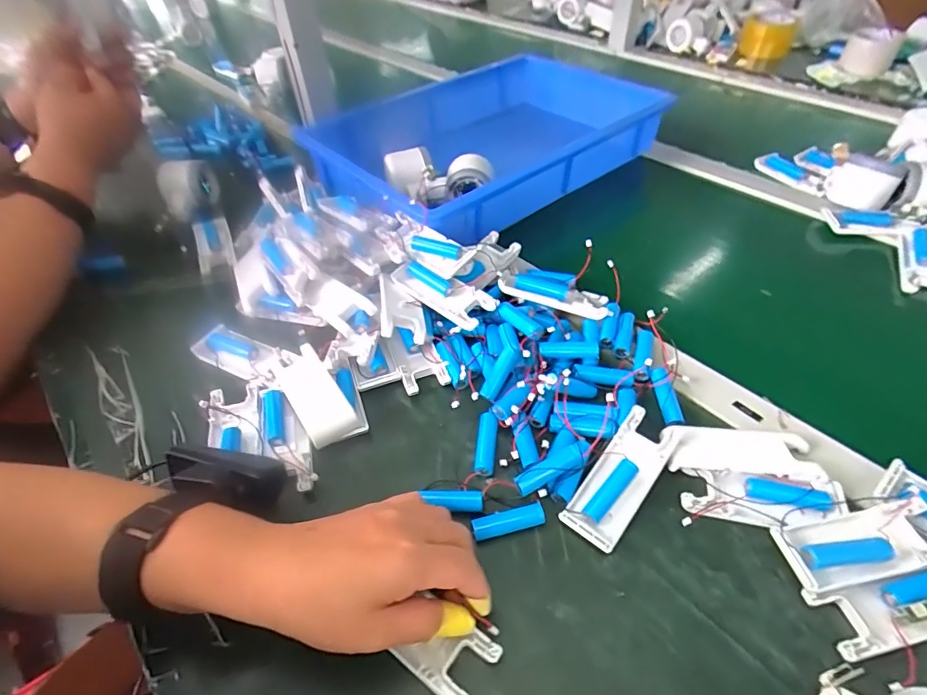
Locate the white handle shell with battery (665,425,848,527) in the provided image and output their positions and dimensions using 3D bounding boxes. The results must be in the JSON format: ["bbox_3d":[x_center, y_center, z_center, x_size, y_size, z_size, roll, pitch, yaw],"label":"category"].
[{"bbox_3d":[0.206,0.093,0.350,0.103,0.025,0.067,2,48,6],"label":"white handle shell with battery"}]

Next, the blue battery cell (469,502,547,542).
[{"bbox_3d":[0.031,0.121,0.337,0.050,0.012,0.014,-13,48,-8],"label":"blue battery cell"}]

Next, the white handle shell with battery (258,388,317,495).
[{"bbox_3d":[-0.143,0.076,0.393,0.033,0.017,0.103,-19,49,-13],"label":"white handle shell with battery"}]

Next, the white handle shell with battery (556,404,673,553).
[{"bbox_3d":[0.113,0.094,0.348,0.040,0.018,0.101,29,65,28],"label":"white handle shell with battery"}]

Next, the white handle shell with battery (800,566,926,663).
[{"bbox_3d":[0.261,0.151,0.286,0.101,0.031,0.036,-12,48,-7],"label":"white handle shell with battery"}]

